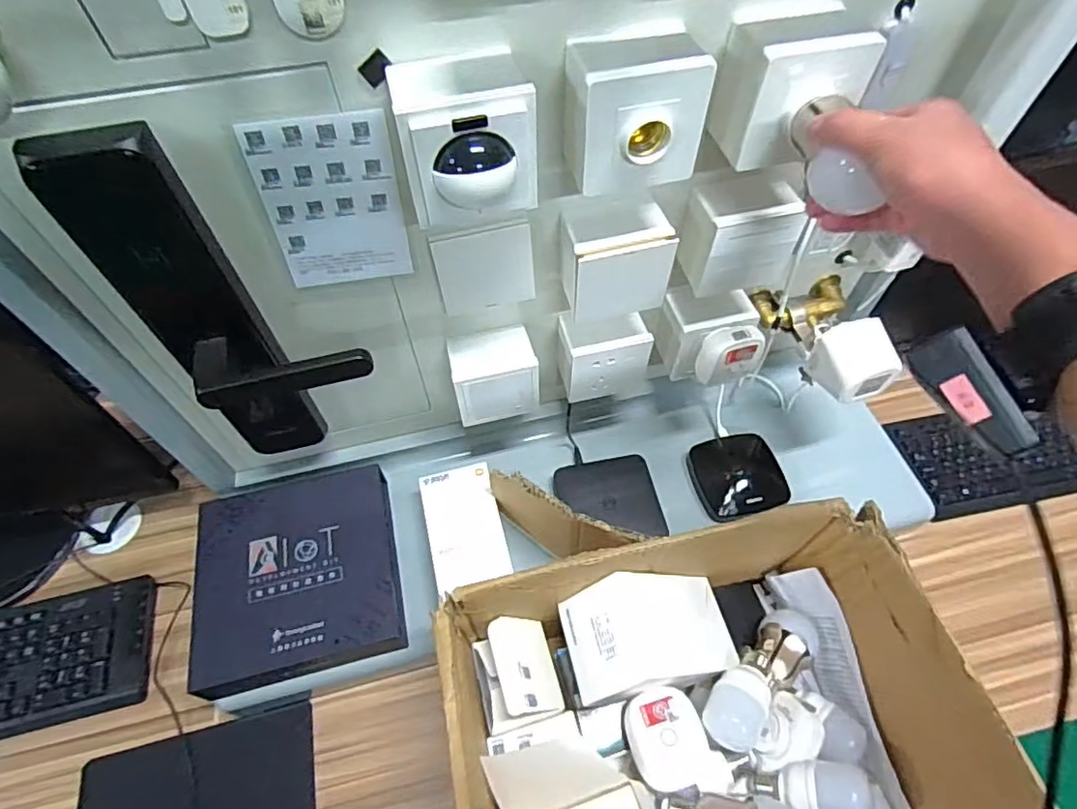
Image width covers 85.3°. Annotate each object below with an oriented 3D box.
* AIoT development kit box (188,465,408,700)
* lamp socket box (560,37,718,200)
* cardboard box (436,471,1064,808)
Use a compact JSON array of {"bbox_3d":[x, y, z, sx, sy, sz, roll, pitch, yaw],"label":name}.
[{"bbox_3d":[-0.256,0.175,0.614,0.201,0.051,0.201,-12,55,-8],"label":"AIoT development kit box"},{"bbox_3d":[0.067,-0.206,0.408,0.089,0.088,0.061,-7,54,-4],"label":"lamp socket box"},{"bbox_3d":[0.133,0.274,0.506,0.387,0.194,0.386,-10,54,-6],"label":"cardboard box"}]

